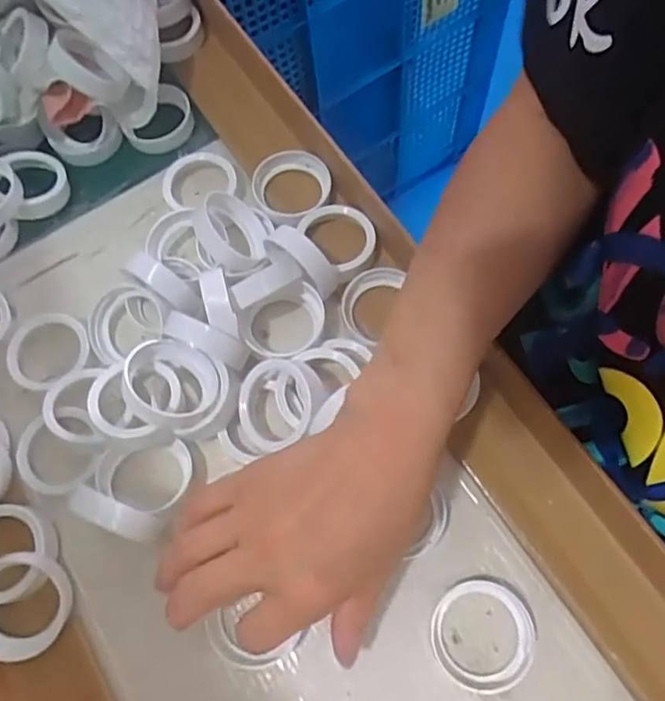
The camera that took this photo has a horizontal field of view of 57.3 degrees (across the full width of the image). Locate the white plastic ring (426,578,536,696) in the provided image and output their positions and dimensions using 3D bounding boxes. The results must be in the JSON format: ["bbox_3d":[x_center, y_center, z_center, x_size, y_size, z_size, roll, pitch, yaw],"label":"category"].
[{"bbox_3d":[0.081,0.154,0.331,0.055,0.014,0.054,-1,70,4],"label":"white plastic ring"}]

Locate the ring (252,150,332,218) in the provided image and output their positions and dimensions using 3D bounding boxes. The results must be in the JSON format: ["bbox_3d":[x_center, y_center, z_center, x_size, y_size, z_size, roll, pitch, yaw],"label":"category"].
[{"bbox_3d":[-0.028,-0.115,0.427,0.053,0.019,0.053,-1,70,4],"label":"ring"}]

